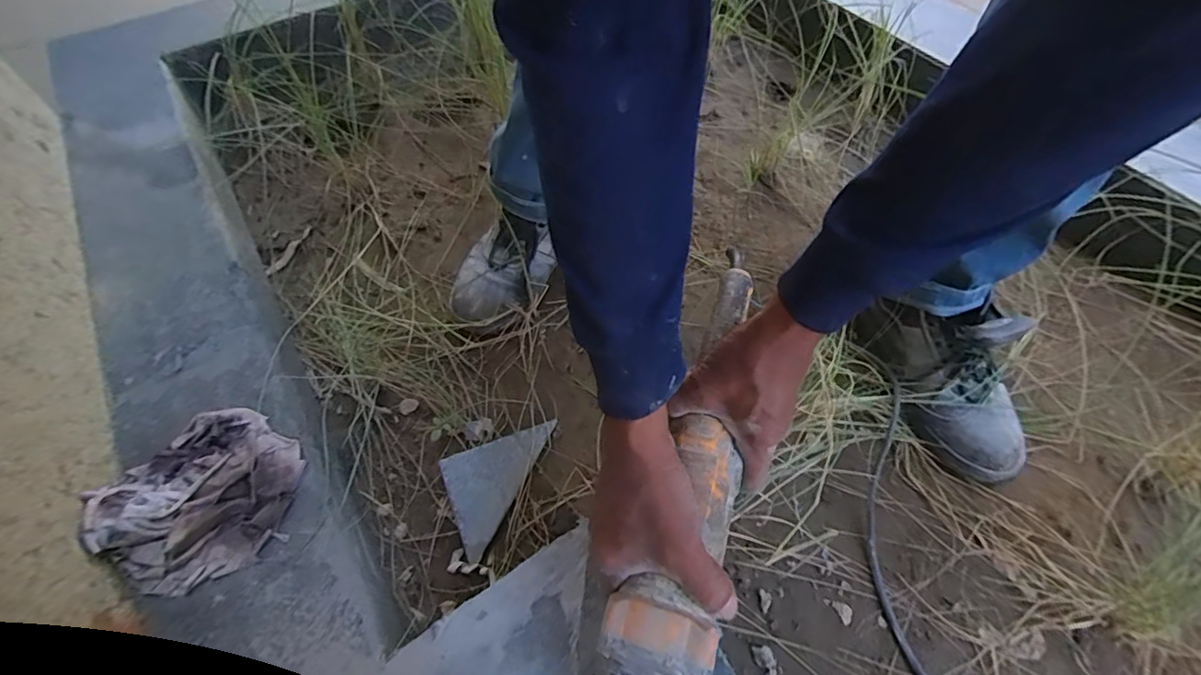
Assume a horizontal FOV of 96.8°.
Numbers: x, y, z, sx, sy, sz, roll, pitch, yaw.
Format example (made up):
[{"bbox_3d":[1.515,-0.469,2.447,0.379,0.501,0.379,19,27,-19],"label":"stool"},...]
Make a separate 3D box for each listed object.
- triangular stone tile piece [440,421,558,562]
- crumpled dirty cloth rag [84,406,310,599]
[{"bbox_3d":[-0.123,0.145,0.575,0.080,0.016,0.158,29,60,0],"label":"triangular stone tile piece"},{"bbox_3d":[-0.340,0.122,0.457,0.142,0.044,0.156,-26,60,-17],"label":"crumpled dirty cloth rag"}]

